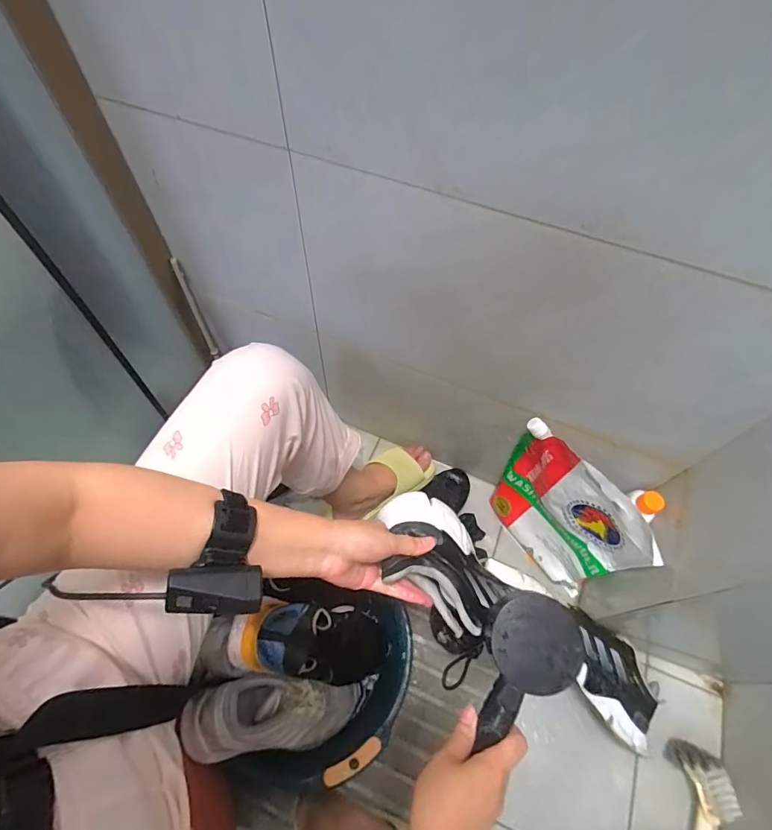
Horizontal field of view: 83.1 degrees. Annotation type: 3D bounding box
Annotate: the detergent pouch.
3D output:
[{"bbox_3d":[0.287,0.167,0.722,0.057,0.282,0.241,-33,64,-18],"label":"detergent pouch"}]

